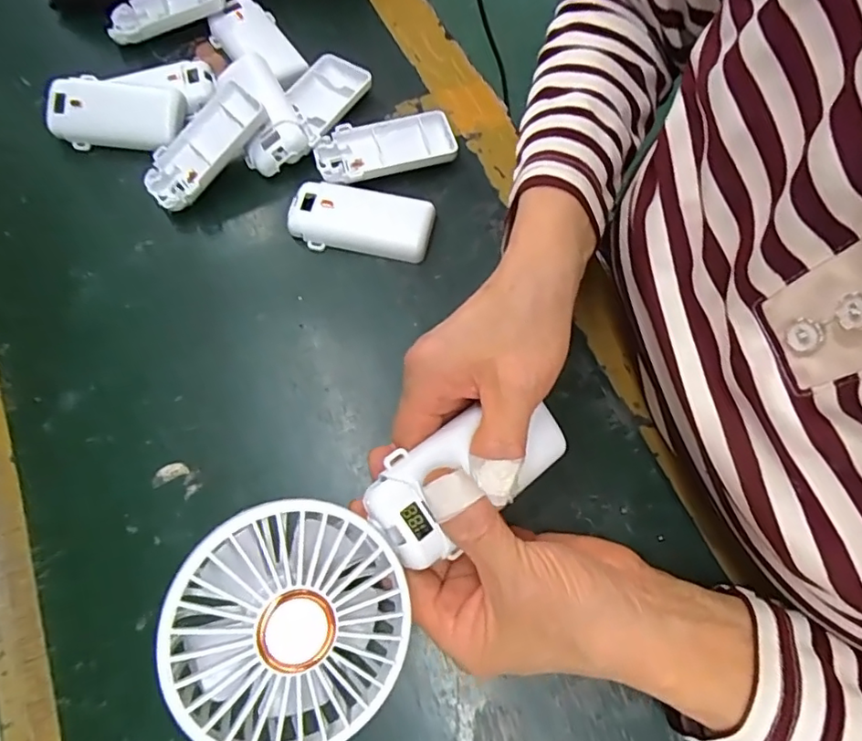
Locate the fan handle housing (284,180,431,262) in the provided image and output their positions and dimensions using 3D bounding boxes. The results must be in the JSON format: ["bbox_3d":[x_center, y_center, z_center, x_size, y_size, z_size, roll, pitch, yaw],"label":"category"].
[{"bbox_3d":[-0.046,-0.101,0.363,0.093,0.014,0.044,8,69,4],"label":"fan handle housing"}]

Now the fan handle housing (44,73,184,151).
[{"bbox_3d":[-0.224,-0.183,0.391,0.092,0.020,0.046,1,94,-7],"label":"fan handle housing"}]

